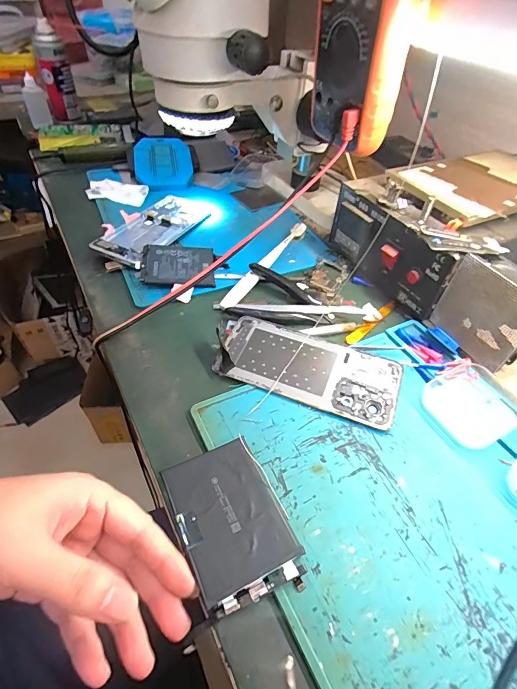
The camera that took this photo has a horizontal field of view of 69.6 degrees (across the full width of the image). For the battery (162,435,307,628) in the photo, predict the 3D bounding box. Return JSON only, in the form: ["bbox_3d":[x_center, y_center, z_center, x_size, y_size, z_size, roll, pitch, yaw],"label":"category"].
[{"bbox_3d":[-0.018,0.112,0.241,0.064,0.009,0.095,-19,51,-18],"label":"battery"}]

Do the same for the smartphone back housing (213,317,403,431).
[{"bbox_3d":[0.041,0.020,0.331,0.162,0.009,0.068,18,49,14],"label":"smartphone back housing"}]

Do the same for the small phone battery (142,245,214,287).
[{"bbox_3d":[-0.089,-0.090,0.418,0.076,0.008,0.063,2,55,-14],"label":"small phone battery"}]

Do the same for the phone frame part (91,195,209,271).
[{"bbox_3d":[-0.130,-0.148,0.475,0.074,0.011,0.160,24,48,14],"label":"phone frame part"}]

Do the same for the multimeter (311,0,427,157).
[{"bbox_3d":[0.084,-0.260,0.299,0.047,0.171,0.087,-24,52,-24],"label":"multimeter"}]

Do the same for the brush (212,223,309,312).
[{"bbox_3d":[0.008,-0.097,0.436,0.021,0.014,0.182,26,52,20],"label":"brush"}]

